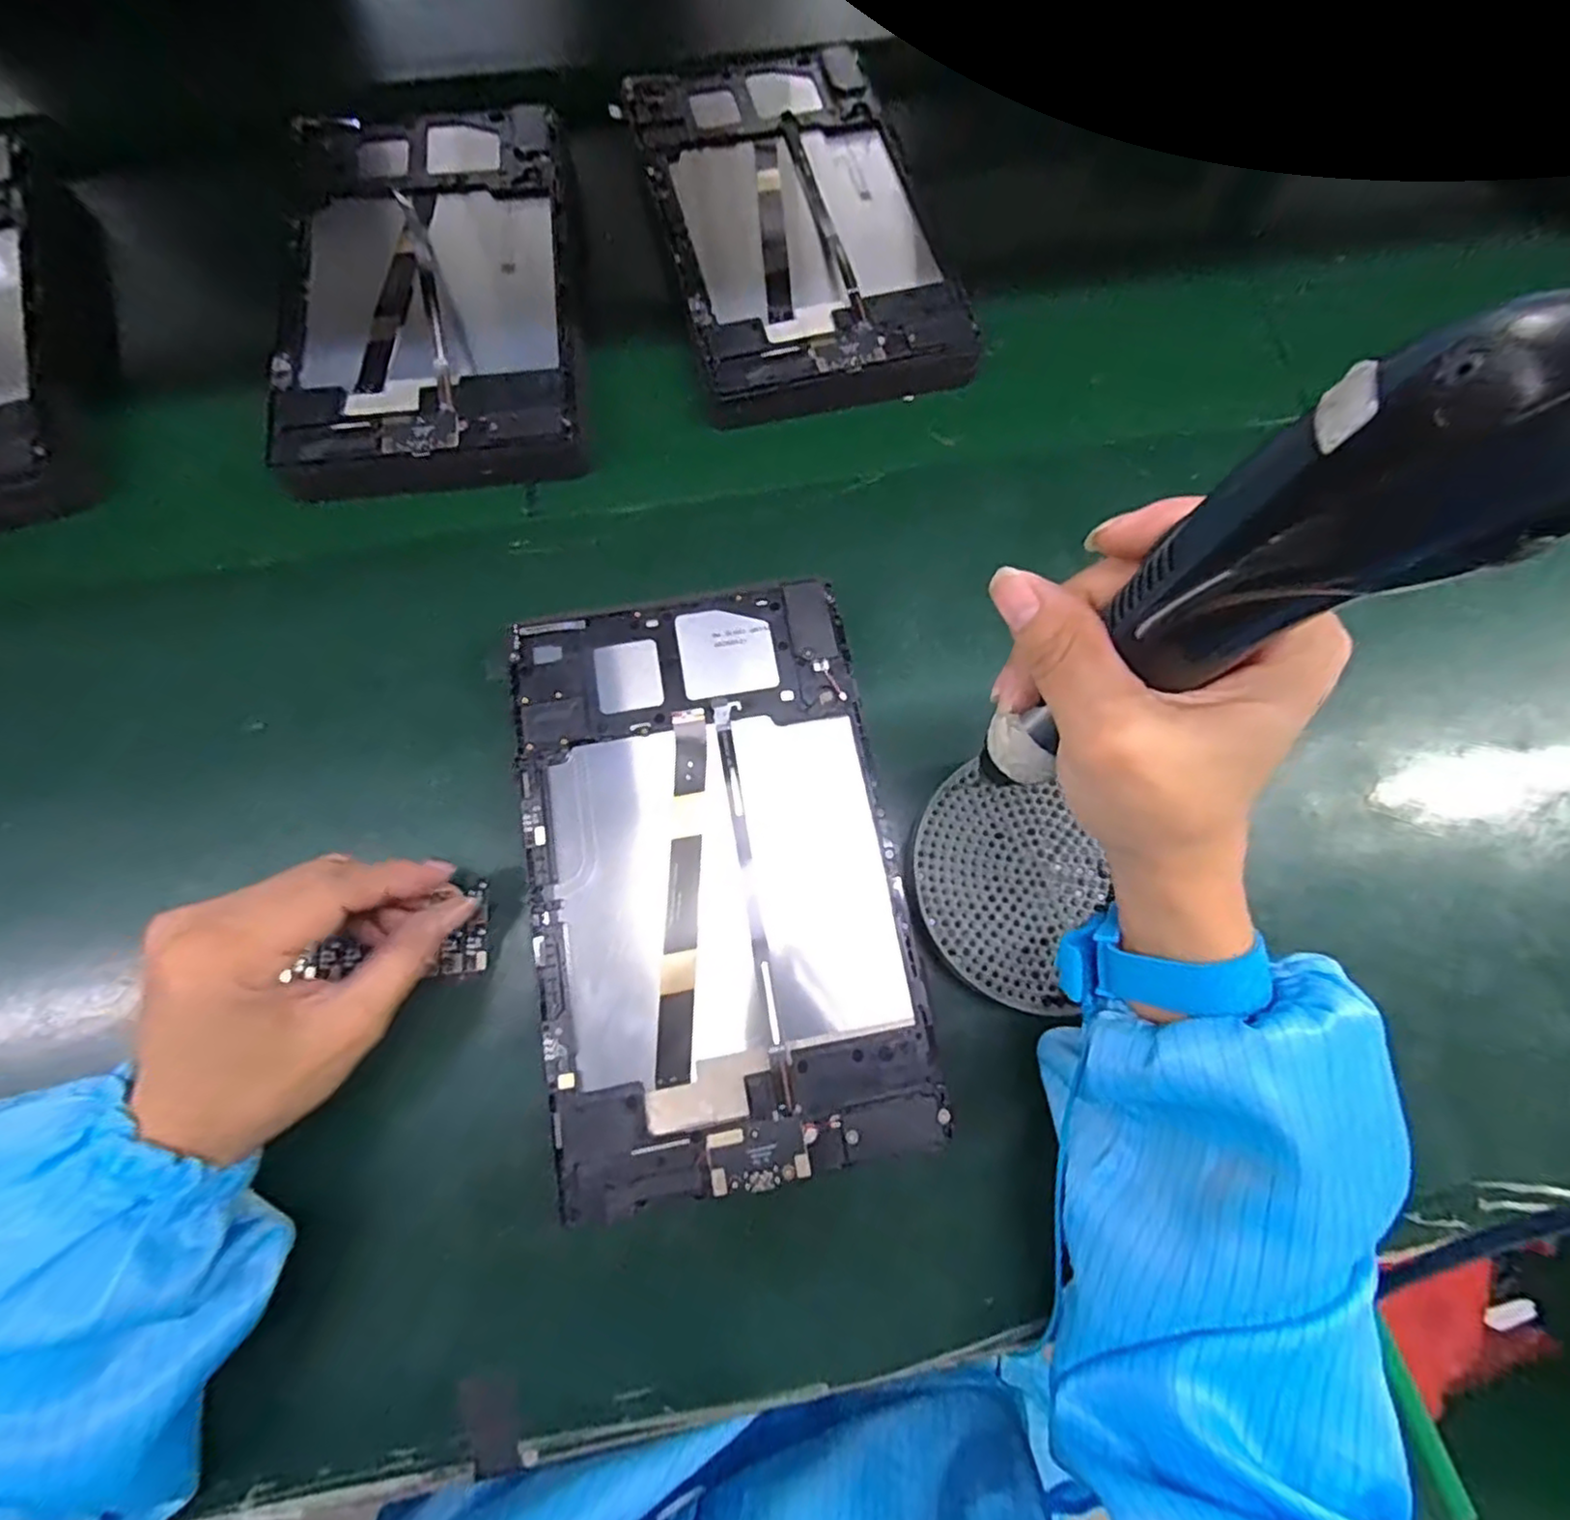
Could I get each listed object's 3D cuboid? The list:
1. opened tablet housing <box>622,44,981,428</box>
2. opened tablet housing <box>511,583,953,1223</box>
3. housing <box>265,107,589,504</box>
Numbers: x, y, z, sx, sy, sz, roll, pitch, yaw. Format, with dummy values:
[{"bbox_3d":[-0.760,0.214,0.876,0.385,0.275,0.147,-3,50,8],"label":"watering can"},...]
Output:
[{"bbox_3d":[0.002,-0.300,0.382,0.147,0.021,0.233,-18,78,-5],"label":"opened tablet housing"},{"bbox_3d":[-0.029,0.046,0.287,0.145,0.021,0.235,-10,76,-5],"label":"opened tablet housing"},{"bbox_3d":[-0.187,-0.246,0.361,0.143,0.026,0.243,-7,76,-3],"label":"housing"}]

